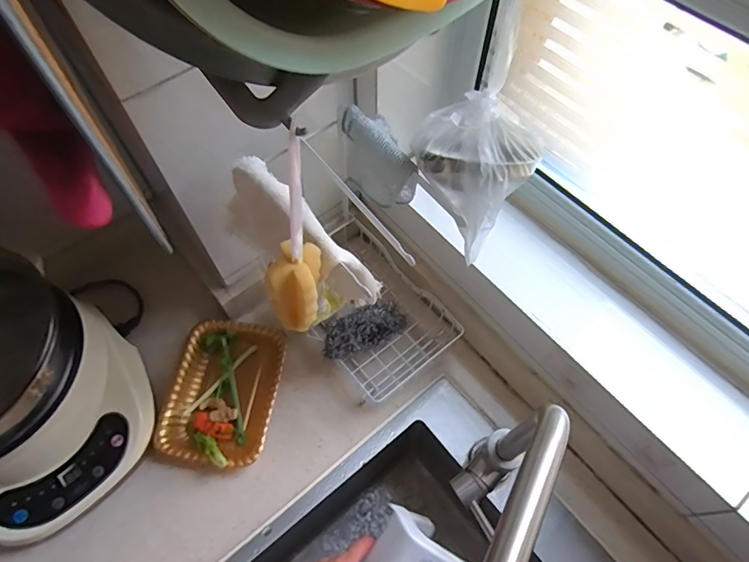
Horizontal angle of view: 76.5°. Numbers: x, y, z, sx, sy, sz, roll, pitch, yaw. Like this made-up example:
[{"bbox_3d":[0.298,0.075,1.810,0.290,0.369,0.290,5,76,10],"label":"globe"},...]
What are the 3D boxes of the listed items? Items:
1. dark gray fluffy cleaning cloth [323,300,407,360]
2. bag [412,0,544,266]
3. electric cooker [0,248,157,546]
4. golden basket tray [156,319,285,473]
[{"bbox_3d":[-0.013,0.061,0.626,0.129,0.030,0.049,-22,61,-32],"label":"dark gray fluffy cleaning cloth"},{"bbox_3d":[0.092,-0.130,0.394,0.095,0.192,0.096,-38,67,-19],"label":"bag"},{"bbox_3d":[-0.437,0.134,0.562,0.250,0.185,0.298,-38,67,-19],"label":"electric cooker"},{"bbox_3d":[-0.203,0.149,0.645,0.143,0.028,0.193,7,61,4],"label":"golden basket tray"}]

